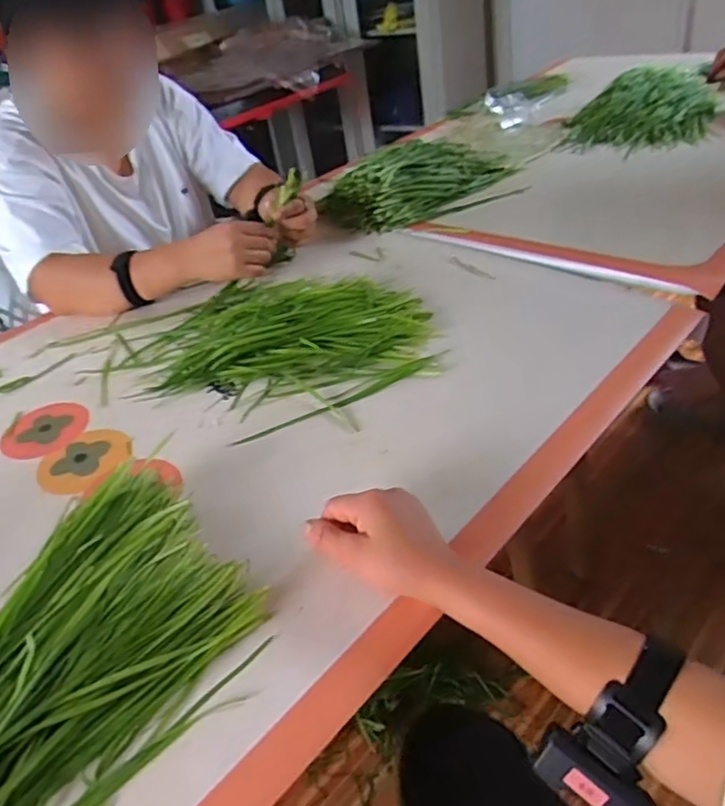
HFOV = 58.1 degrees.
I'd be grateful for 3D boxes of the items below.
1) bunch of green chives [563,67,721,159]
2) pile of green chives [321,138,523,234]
[{"bbox_3d":[0.528,-0.549,1.228,0.252,0.087,0.278,8,40,23],"label":"bunch of green chives"},{"bbox_3d":[0.111,-0.383,1.087,0.338,0.062,0.180,-29,40,-23],"label":"pile of green chives"}]

